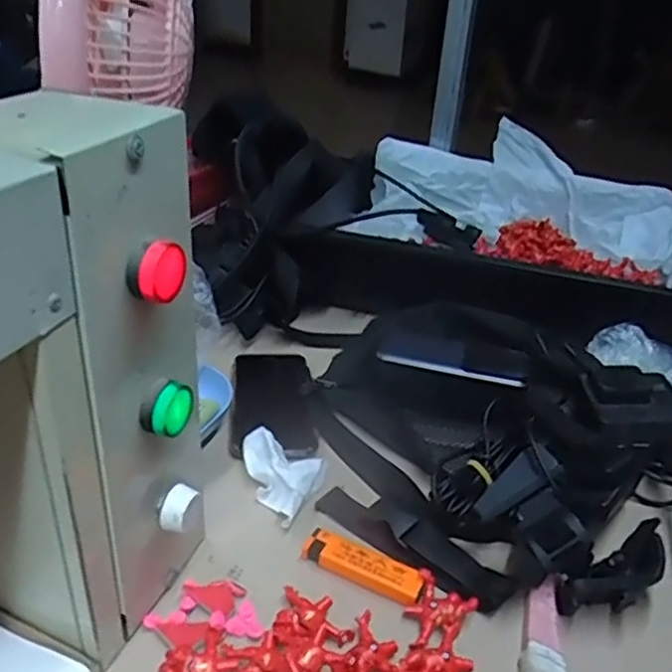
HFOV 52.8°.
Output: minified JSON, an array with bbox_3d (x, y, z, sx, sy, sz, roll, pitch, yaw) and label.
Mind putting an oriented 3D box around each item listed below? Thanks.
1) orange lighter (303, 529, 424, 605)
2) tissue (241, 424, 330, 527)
[{"bbox_3d":[0.017,0.147,0.432,0.080,0.013,0.020,21,36,18],"label":"orange lighter"},{"bbox_3d":[-0.046,0.099,0.495,0.077,0.021,0.054,24,37,29],"label":"tissue"}]

